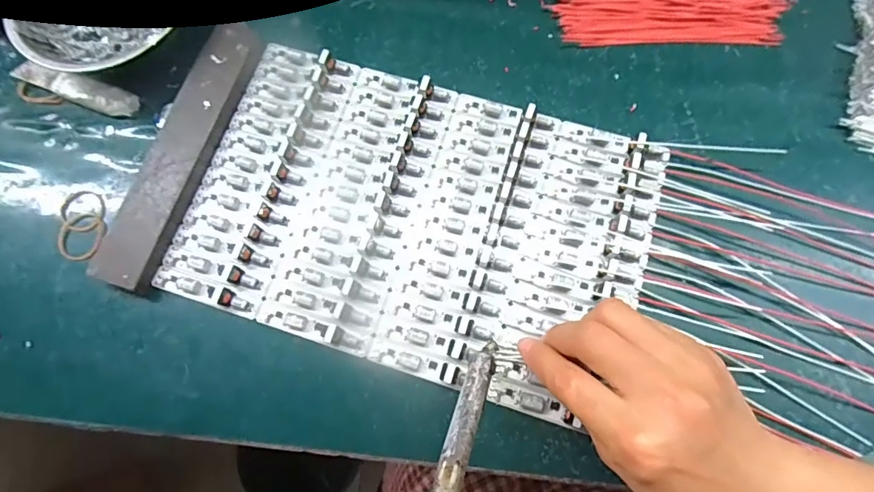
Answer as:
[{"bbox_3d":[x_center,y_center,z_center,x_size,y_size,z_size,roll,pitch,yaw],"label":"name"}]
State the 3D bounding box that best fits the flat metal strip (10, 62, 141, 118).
[{"bbox_3d":[-0.265,-0.116,0.339,0.104,0.006,0.021,20,75,7],"label":"flat metal strip"}]

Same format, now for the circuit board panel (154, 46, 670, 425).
[{"bbox_3d":[-0.015,-0.020,0.302,0.293,0.012,0.185,16,75,6],"label":"circuit board panel"}]

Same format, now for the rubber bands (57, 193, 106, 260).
[{"bbox_3d":[-0.236,-0.013,0.310,0.032,0.006,0.046,0,74,2],"label":"rubber bands"}]

